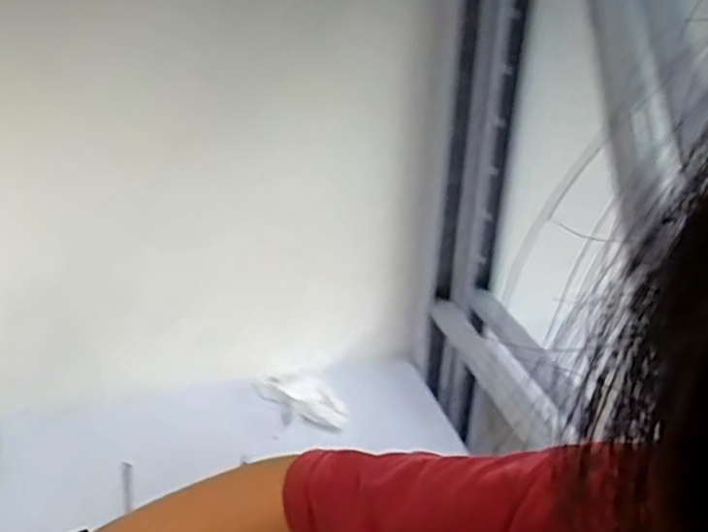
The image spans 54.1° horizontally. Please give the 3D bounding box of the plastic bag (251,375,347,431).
[{"bbox_3d":[-0.063,0.158,0.809,0.126,0.037,0.060,20,33,30],"label":"plastic bag"}]

